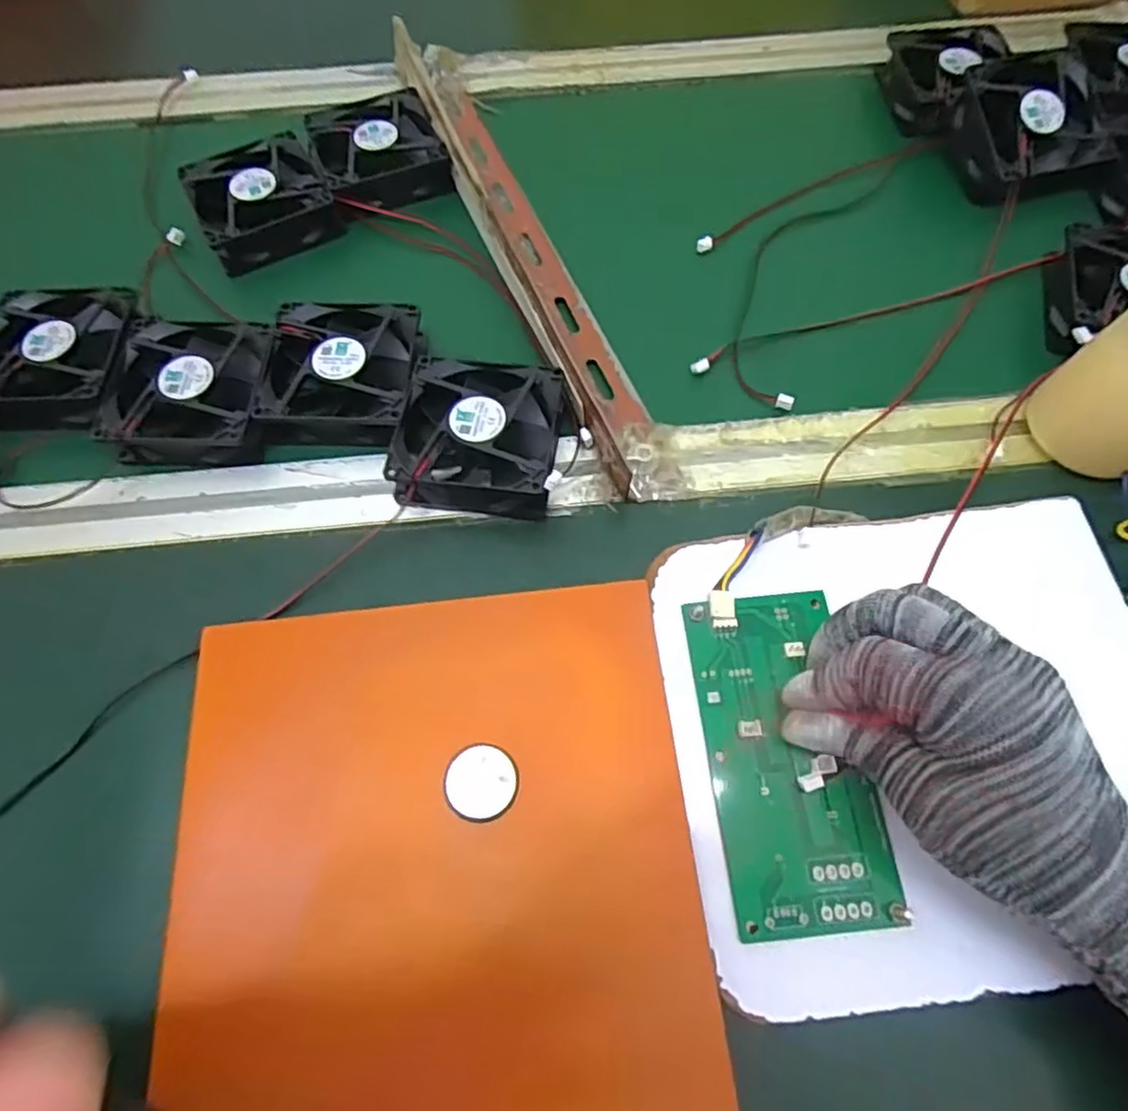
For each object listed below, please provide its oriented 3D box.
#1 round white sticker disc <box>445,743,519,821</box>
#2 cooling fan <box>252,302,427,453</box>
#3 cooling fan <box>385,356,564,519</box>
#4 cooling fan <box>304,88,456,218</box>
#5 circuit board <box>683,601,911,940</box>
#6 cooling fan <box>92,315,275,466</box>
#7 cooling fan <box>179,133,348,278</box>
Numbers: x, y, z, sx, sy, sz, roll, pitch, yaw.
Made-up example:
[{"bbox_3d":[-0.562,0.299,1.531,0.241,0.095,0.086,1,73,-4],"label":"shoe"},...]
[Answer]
[{"bbox_3d":[-0.034,0.092,0.269,0.029,0.004,0.029,8,66,4],"label":"round white sticker disc"},{"bbox_3d":[-0.121,-0.100,0.365,0.079,0.026,0.081,5,66,3],"label":"cooling fan"},{"bbox_3d":[-0.043,-0.064,0.347,0.079,0.026,0.081,5,66,3],"label":"cooling fan"},{"bbox_3d":[-0.124,-0.272,0.444,0.079,0.024,0.089,-23,68,-9],"label":"cooling fan"},{"bbox_3d":[0.091,0.081,0.274,0.064,0.008,0.132,-7,67,-2],"label":"circuit board"},{"bbox_3d":[-0.201,-0.094,0.367,0.079,0.025,0.085,0,63,3],"label":"cooling fan"},{"bbox_3d":[-0.195,-0.229,0.427,0.081,0.024,0.079,-30,69,-12],"label":"cooling fan"}]

